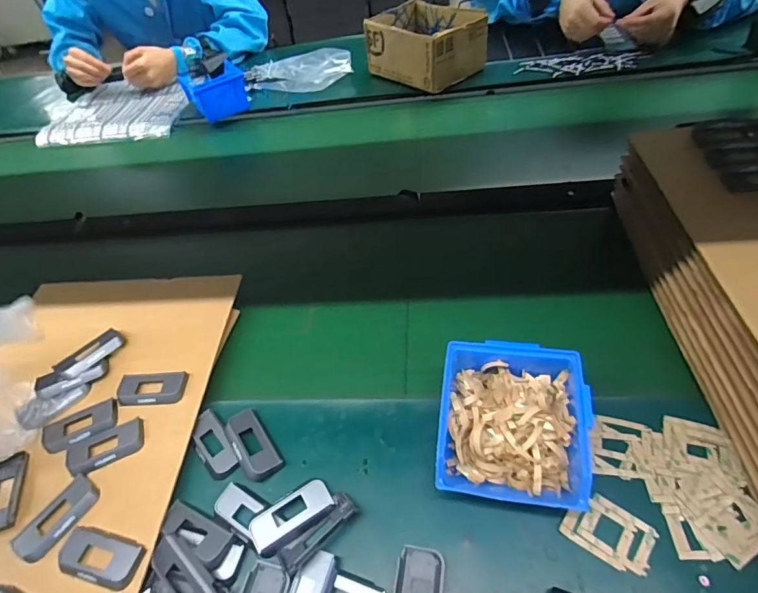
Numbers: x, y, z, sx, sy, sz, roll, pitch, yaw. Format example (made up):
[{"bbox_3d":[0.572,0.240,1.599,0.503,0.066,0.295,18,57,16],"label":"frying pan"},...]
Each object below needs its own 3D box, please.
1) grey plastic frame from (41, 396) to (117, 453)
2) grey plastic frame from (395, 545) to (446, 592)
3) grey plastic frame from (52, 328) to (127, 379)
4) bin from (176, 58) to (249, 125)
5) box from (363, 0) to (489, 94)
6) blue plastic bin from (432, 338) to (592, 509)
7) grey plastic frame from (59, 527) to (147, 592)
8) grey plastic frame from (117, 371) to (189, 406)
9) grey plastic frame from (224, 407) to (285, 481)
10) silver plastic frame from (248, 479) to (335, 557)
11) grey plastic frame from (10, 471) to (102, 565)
[{"bbox_3d":[-0.322,0.138,0.493,0.079,0.009,0.040,-23,51,-11],"label":"grey plastic frame"},{"bbox_3d":[0.032,0.246,0.372,0.039,0.007,0.073,4,51,12],"label":"grey plastic frame"},{"bbox_3d":[-0.341,0.068,0.543,0.036,0.011,0.075,25,58,26],"label":"grey plastic frame"},{"bbox_3d":[-0.330,-0.414,0.932,0.116,0.069,0.120,-30,52,-16],"label":"bin"},{"bbox_3d":[0.094,-0.519,0.948,0.171,0.109,0.214,-36,54,-20],"label":"box"},{"bbox_3d":[0.122,0.115,0.425,0.124,0.063,0.143,3,54,13],"label":"blue plastic bin"},{"bbox_3d":[-0.247,0.229,0.402,0.078,0.006,0.037,7,52,15],"label":"grey plastic frame"},{"bbox_3d":[-0.253,0.103,0.509,0.079,0.008,0.037,-4,50,6],"label":"grey plastic frame"},{"bbox_3d":[-0.130,0.151,0.468,0.036,0.013,0.072,-33,53,-18],"label":"grey plastic frame"},{"bbox_3d":[-0.079,0.201,0.419,0.075,0.012,0.034,-33,53,-18],"label":"silver plastic frame"},{"bbox_3d":[-0.304,0.211,0.434,0.039,0.008,0.077,24,58,26],"label":"grey plastic frame"}]

